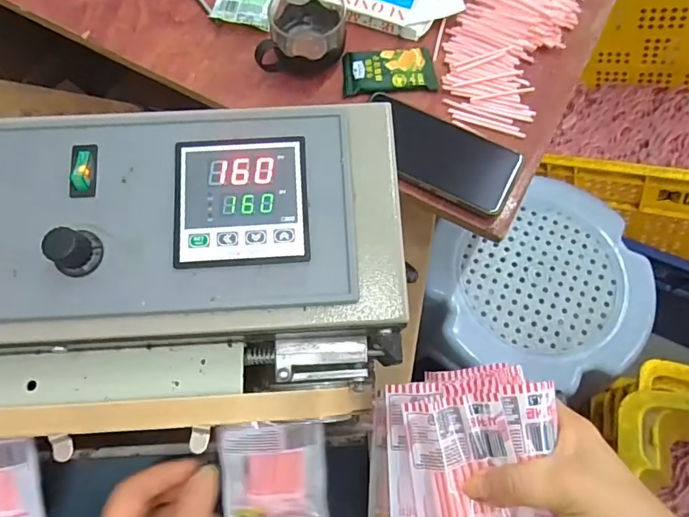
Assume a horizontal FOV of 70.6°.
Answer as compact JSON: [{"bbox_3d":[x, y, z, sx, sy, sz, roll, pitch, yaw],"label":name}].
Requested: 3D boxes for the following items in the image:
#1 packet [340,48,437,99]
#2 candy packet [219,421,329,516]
[{"bbox_3d":[0.045,-0.194,0.499,0.093,0.010,0.054,-6,68,-3],"label":"packet"},{"bbox_3d":[-0.046,0.144,0.318,0.068,0.004,0.076,-3,96,-1],"label":"candy packet"}]

